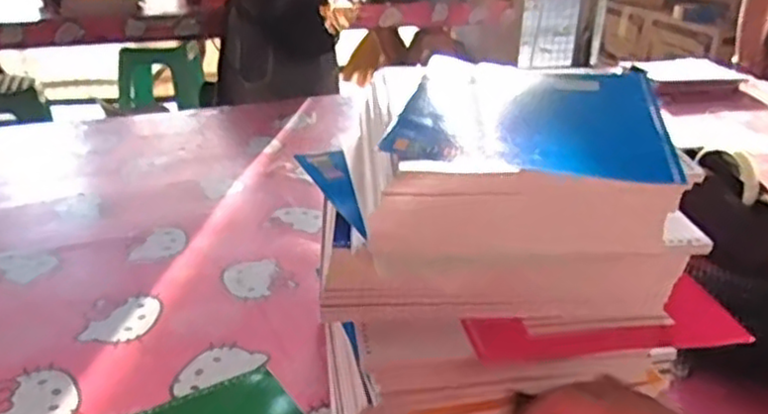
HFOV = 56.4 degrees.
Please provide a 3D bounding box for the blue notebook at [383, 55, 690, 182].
[{"bbox_3d":[0.118,-0.078,0.569,0.193,0.012,0.252,7,26,10],"label":"blue notebook"}]

